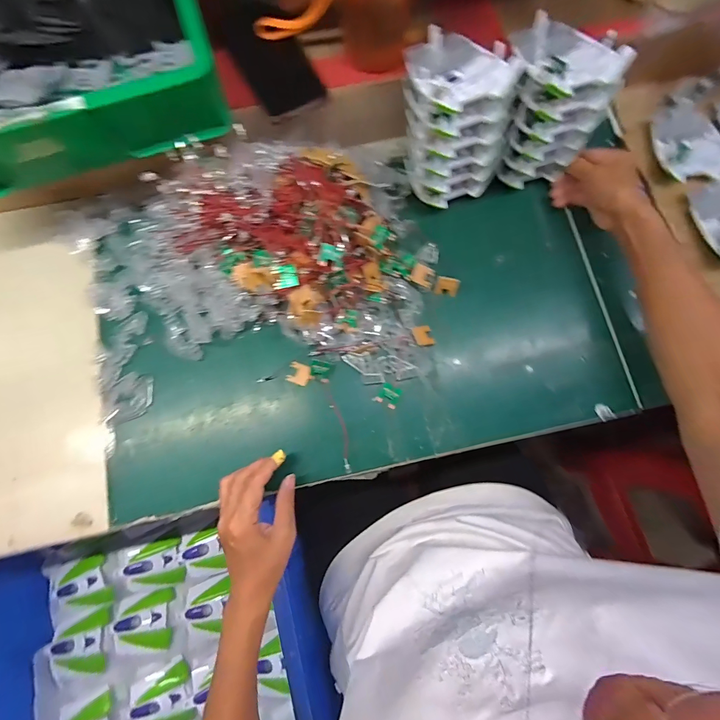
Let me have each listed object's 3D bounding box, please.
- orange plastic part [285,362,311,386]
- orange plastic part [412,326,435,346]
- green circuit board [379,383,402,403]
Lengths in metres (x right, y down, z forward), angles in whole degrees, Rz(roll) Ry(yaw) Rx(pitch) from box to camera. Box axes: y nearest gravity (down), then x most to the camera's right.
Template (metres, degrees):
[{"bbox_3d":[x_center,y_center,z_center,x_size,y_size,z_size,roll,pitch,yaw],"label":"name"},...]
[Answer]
[{"bbox_3d":[-0.076,0.017,0.455,0.028,0.006,0.025,19,80,3],"label":"orange plastic part"},{"bbox_3d":[0.079,-0.030,0.456,0.024,0.016,0.024,-18,80,-4],"label":"orange plastic part"},{"bbox_3d":[0.036,0.040,0.445,0.024,0.004,0.020,24,80,4],"label":"green circuit board"}]

